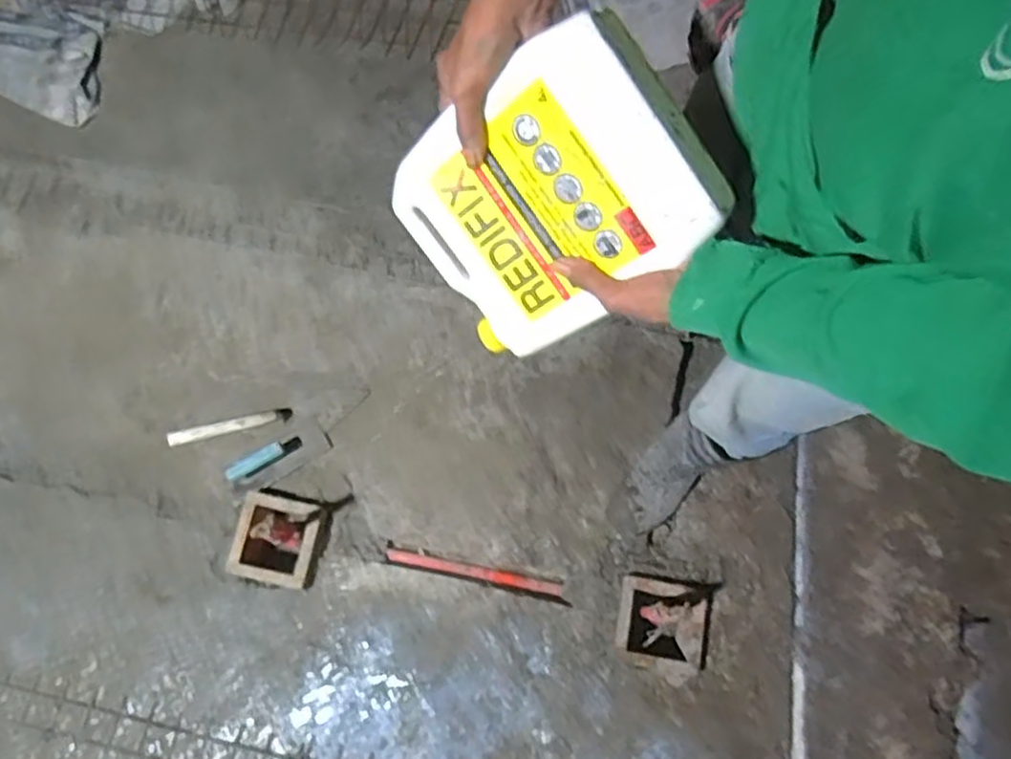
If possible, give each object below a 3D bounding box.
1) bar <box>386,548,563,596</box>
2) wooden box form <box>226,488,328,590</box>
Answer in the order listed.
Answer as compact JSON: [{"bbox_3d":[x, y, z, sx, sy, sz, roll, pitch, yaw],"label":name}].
[{"bbox_3d":[-0.062,0.382,1.372,0.344,0.027,0.026,11,72,4],"label":"bar"},{"bbox_3d":[-0.432,0.301,1.322,0.163,0.046,0.169,12,72,4],"label":"wooden box form"}]

